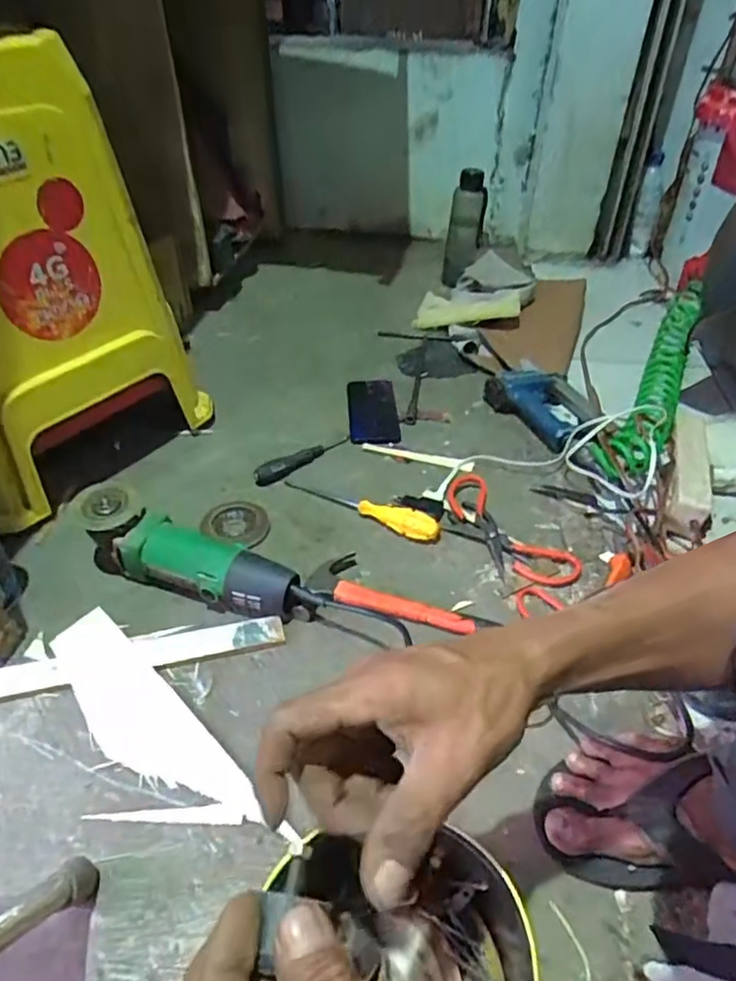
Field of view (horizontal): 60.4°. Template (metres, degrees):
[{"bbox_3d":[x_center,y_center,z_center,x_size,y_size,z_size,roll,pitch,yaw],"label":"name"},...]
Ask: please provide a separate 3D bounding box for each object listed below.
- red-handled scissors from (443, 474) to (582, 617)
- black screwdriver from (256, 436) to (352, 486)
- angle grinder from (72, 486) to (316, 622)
[{"bbox_3d":[0.162,0.054,0.783,0.102,0.010,0.209,-24,47,-26],"label":"red-handled scissors"},{"bbox_3d":[-0.087,-0.050,0.883,0.162,0.022,0.025,-30,50,-31],"label":"black screwdriver"},{"bbox_3d":[-0.190,0.069,0.699,0.279,0.087,0.076,13,43,13],"label":"angle grinder"}]

